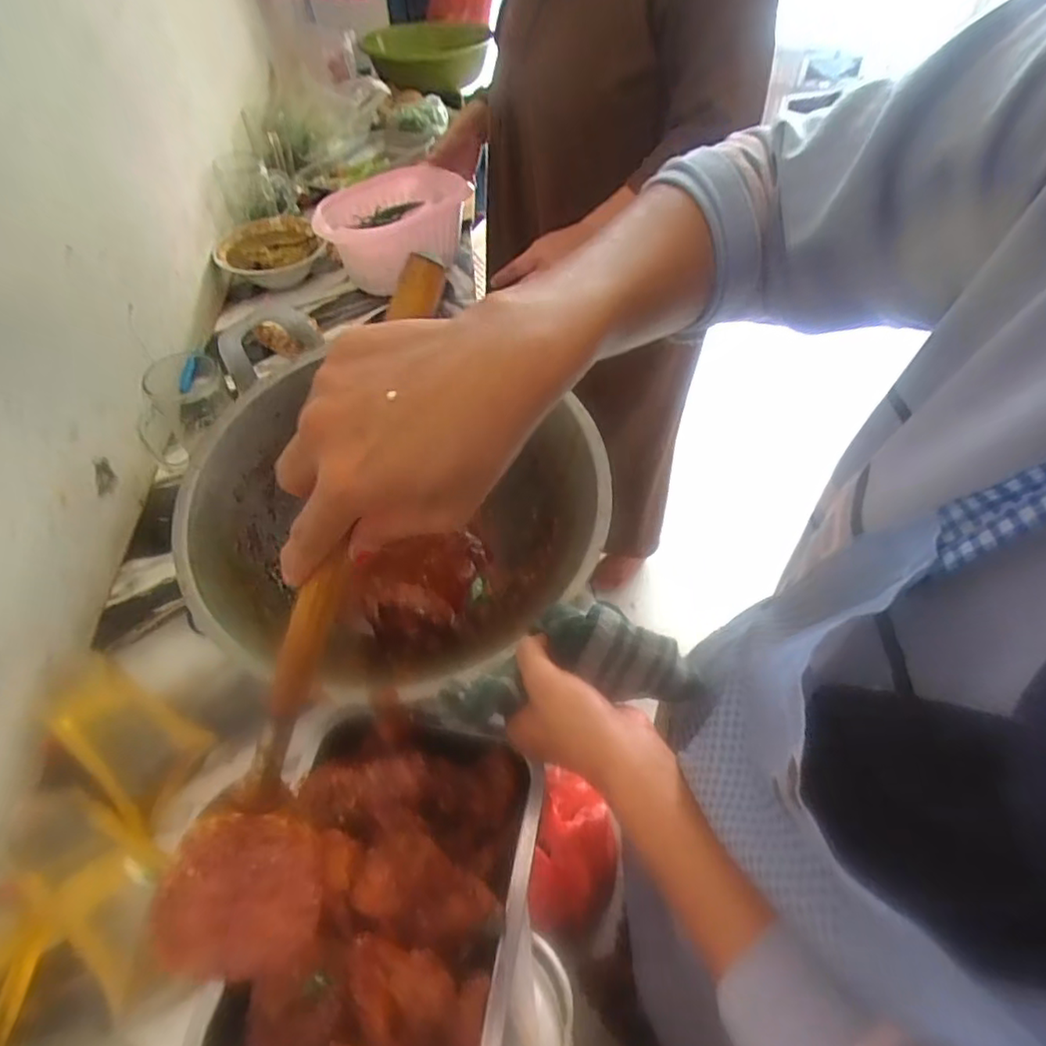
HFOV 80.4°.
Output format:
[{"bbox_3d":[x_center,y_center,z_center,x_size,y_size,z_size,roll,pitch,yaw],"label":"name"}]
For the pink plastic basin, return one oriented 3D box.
[{"bbox_3d":[-0.189,-0.445,0.941,0.201,0.115,0.201,0,51,0],"label":"pink plastic basin"}]

